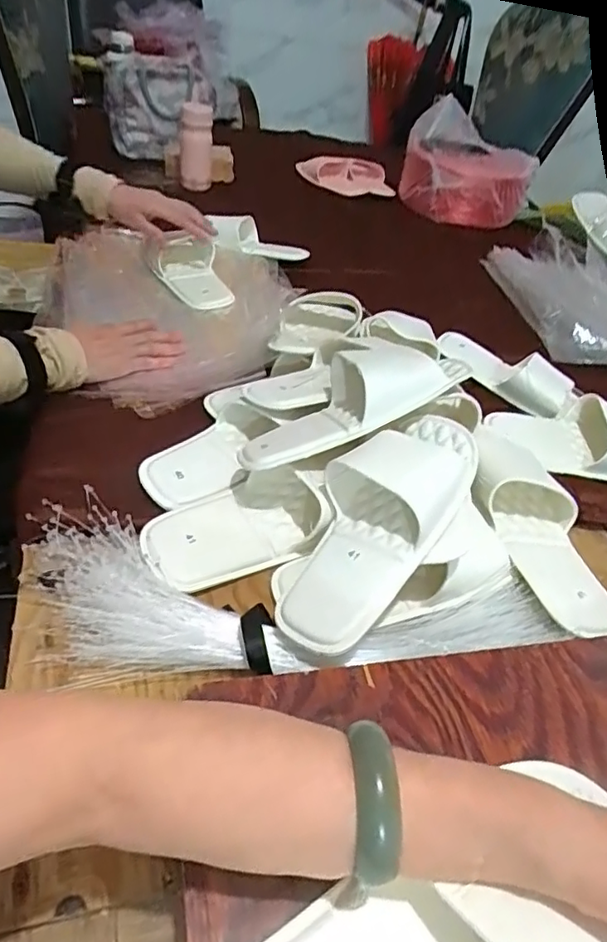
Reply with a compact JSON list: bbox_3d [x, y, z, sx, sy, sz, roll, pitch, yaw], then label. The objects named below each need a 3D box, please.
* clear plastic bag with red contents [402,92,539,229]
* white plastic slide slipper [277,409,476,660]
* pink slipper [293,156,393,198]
[{"bbox_3d":[0.406,-0.758,1.433,0.321,0.194,0.307,18,41,8],"label":"clear plastic bag with red contents"},{"bbox_3d":[0.061,0.037,0.468,0.113,0.054,0.237,25,65,23],"label":"white plastic slide slipper"},{"bbox_3d":[0.106,-0.795,1.561,0.244,0.092,0.068,-5,43,-18],"label":"pink slipper"}]

